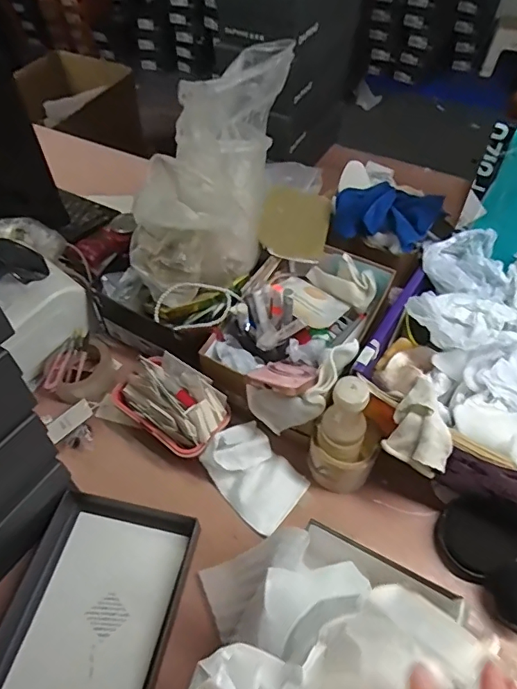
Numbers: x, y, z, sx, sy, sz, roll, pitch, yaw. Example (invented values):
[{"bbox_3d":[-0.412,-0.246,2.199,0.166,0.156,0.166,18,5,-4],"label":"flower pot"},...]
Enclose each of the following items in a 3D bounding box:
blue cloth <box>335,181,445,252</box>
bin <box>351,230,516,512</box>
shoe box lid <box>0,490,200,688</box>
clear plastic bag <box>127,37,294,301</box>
[{"bbox_3d":[0.208,-0.218,0.812,0.162,0.060,0.114,37,62,25],"label":"blue cloth"},{"bbox_3d":[0.341,0.068,0.644,0.383,0.164,0.324,28,58,20],"label":"bin"},{"bbox_3d":[-0.201,0.332,0.563,0.188,0.031,0.302,11,54,9],"label":"shoe box lid"},{"bbox_3d":[-0.082,-0.261,0.738,0.189,0.241,0.307,15,55,12],"label":"clear plastic bag"}]

